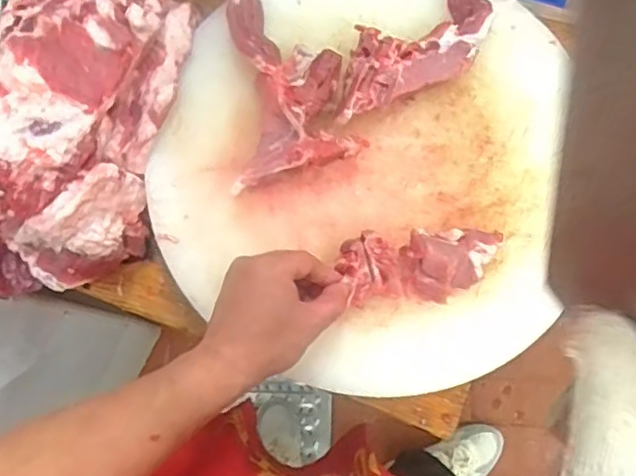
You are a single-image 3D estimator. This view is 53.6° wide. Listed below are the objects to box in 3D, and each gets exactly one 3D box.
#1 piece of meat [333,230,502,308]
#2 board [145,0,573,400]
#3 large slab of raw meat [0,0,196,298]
[{"bbox_3d":[0.089,0.021,0.534,0.137,0.039,0.061,-6,79,-3],"label":"piece of meat"},{"bbox_3d":[0.048,-0.076,0.570,0.382,0.055,0.416,8,78,0],"label":"board"},{"bbox_3d":[-0.213,-0.114,0.561,0.148,0.141,0.334,15,78,2],"label":"large slab of raw meat"}]

